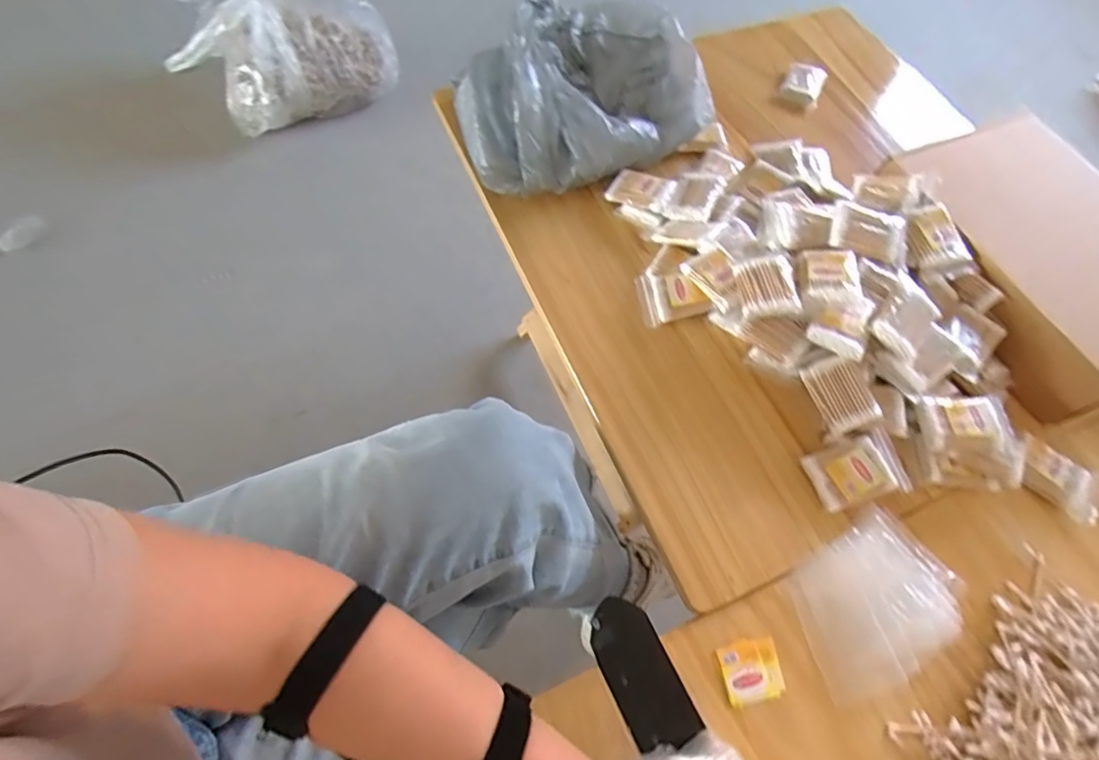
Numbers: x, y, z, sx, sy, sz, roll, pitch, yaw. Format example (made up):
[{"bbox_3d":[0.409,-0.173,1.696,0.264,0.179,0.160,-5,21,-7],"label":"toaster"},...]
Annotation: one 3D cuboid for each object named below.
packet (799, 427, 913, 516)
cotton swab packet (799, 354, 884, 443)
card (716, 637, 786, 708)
[{"bbox_3d":[0.315,0.093,0.569,0.092,0.030,0.062,-16,66,-9],"label":"packet"},{"bbox_3d":[0.304,0.016,0.579,0.054,0.009,0.076,-25,79,9],"label":"cotton swab packet"},{"bbox_3d":[0.183,0.263,0.500,0.054,0.004,0.049,-6,65,-8],"label":"card"}]

